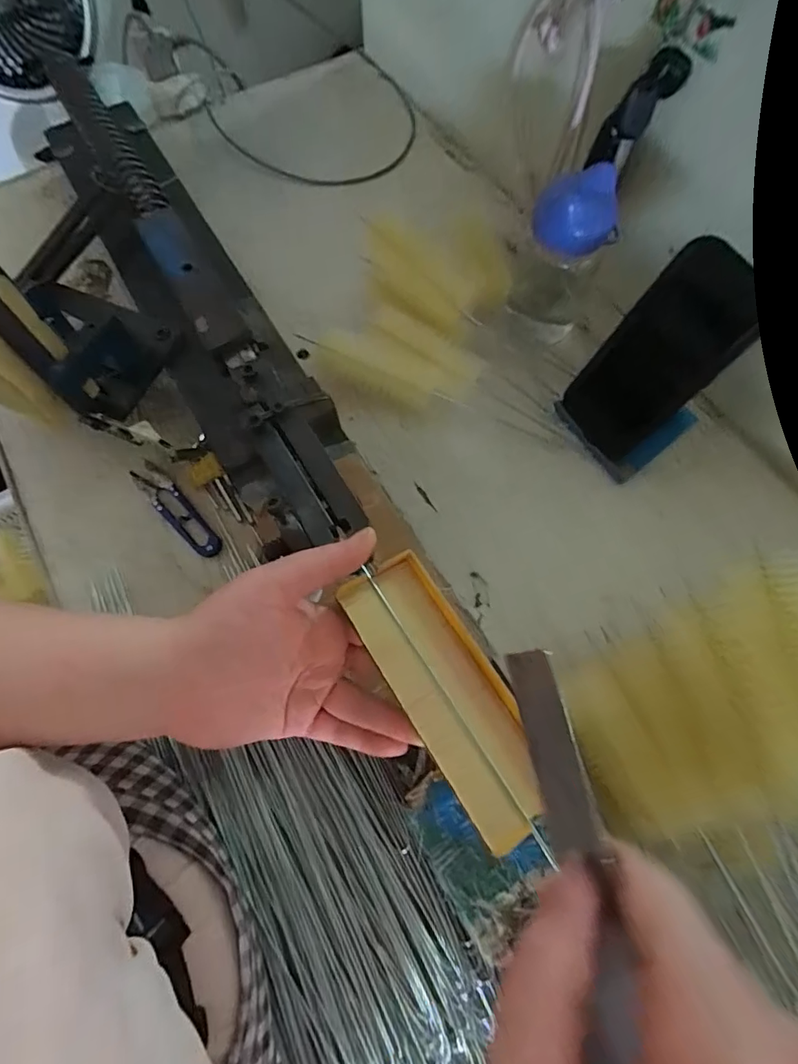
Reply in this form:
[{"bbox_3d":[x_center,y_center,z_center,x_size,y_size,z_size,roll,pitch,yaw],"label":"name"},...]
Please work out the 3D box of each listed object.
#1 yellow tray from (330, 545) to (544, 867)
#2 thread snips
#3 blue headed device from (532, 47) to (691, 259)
[{"bbox_3d":[0.024,0.077,0.239,0.051,0.020,0.137,-29,69,-8],"label":"yellow tray"},{"bbox_3d":[-0.199,-0.021,0.425,0.025,0.005,0.110,-41,74,-12],"label":"thread snips"},{"bbox_3d":[0.158,-0.277,0.366,0.060,0.056,0.128,33,100,13],"label":"blue headed device"}]

